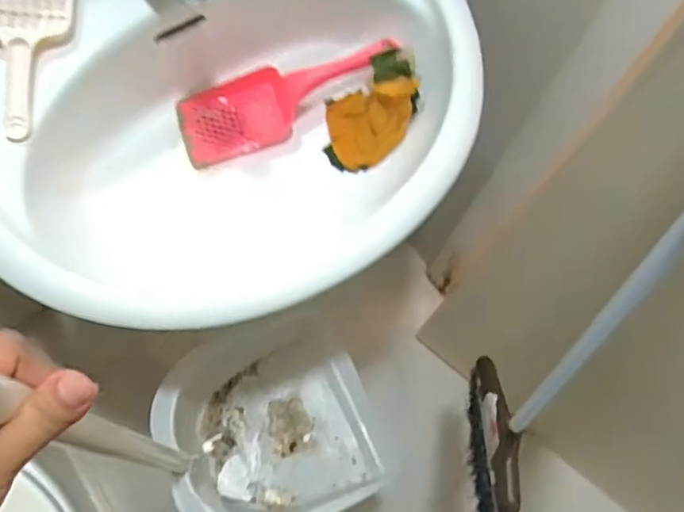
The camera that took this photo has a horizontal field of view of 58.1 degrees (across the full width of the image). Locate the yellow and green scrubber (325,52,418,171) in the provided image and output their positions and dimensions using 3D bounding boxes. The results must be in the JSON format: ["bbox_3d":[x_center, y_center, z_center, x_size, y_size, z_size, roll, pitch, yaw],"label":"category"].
[{"bbox_3d":[0.029,-0.159,0.676,0.131,0.057,0.111,-19,71,31],"label":"yellow and green scrubber"}]

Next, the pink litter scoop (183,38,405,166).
[{"bbox_3d":[-0.062,-0.187,0.709,0.254,0.058,0.104,-21,56,15],"label":"pink litter scoop"}]

